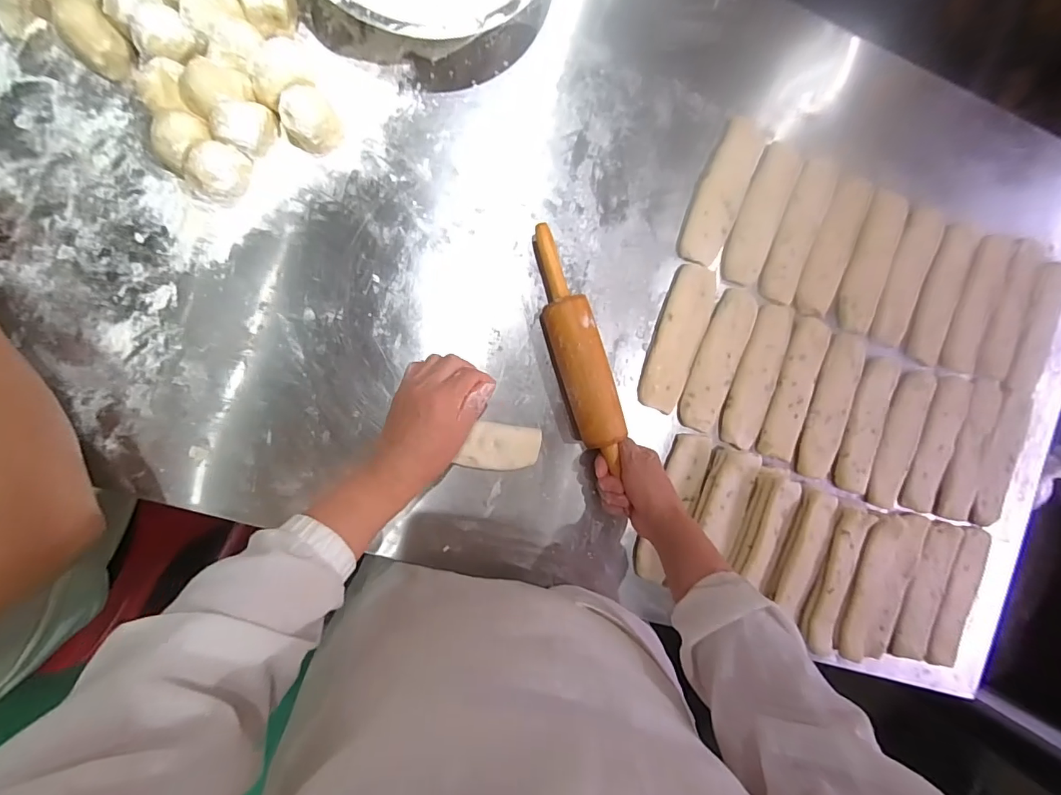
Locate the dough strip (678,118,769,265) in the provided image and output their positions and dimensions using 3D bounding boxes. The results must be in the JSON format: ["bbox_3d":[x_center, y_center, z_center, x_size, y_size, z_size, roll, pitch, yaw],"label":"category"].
[{"bbox_3d":[0.235,-0.250,0.567,0.059,0.014,0.178,23,88,-9],"label":"dough strip"}]

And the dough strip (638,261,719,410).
[{"bbox_3d":[0.182,-0.072,0.567,0.059,0.009,0.178,18,89,-9],"label":"dough strip"}]

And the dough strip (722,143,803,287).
[{"bbox_3d":[0.291,-0.230,0.586,0.060,0.010,0.179,20,89,-9],"label":"dough strip"}]

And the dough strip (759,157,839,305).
[{"bbox_3d":[0.339,-0.212,0.587,0.051,0.010,0.182,21,89,-9],"label":"dough strip"}]

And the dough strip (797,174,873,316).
[{"bbox_3d":[0.389,-0.194,0.590,0.050,0.010,0.181,19,89,-9],"label":"dough strip"}]

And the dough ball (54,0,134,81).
[{"bbox_3d":[-0.412,-0.342,0.446,0.042,0.052,0.050,40,86,-8],"label":"dough ball"}]

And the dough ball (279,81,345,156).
[{"bbox_3d":[-0.226,-0.289,0.479,0.050,0.046,0.051,0,92,-9],"label":"dough ball"}]

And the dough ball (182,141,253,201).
[{"bbox_3d":[-0.313,-0.224,0.465,0.050,0.045,0.055,22,89,-9],"label":"dough ball"}]

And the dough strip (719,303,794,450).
[{"bbox_3d":[0.291,-0.029,0.590,0.061,0.011,0.187,18,89,-9],"label":"dough strip"}]

